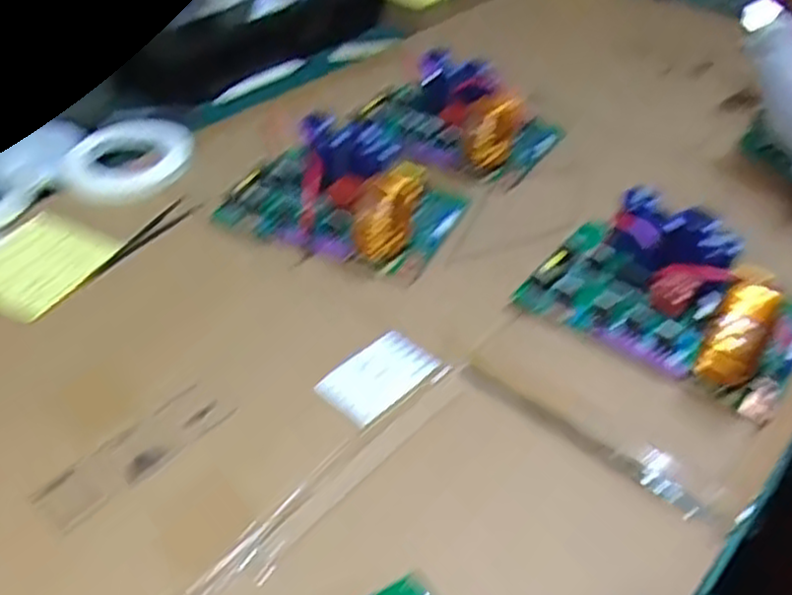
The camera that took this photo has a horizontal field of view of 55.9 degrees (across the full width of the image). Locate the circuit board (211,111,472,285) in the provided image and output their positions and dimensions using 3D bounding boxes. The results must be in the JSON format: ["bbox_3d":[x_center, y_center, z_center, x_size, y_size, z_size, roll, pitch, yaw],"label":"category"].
[{"bbox_3d":[-0.041,-0.099,0.654,0.190,0.063,0.135,16,44,17],"label":"circuit board"}]

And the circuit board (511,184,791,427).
[{"bbox_3d":[0.207,-0.011,0.555,0.194,0.066,0.133,30,49,29],"label":"circuit board"}]

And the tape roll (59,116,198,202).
[{"bbox_3d":[-0.257,-0.134,0.720,0.114,0.018,0.127,6,41,5],"label":"tape roll"}]

